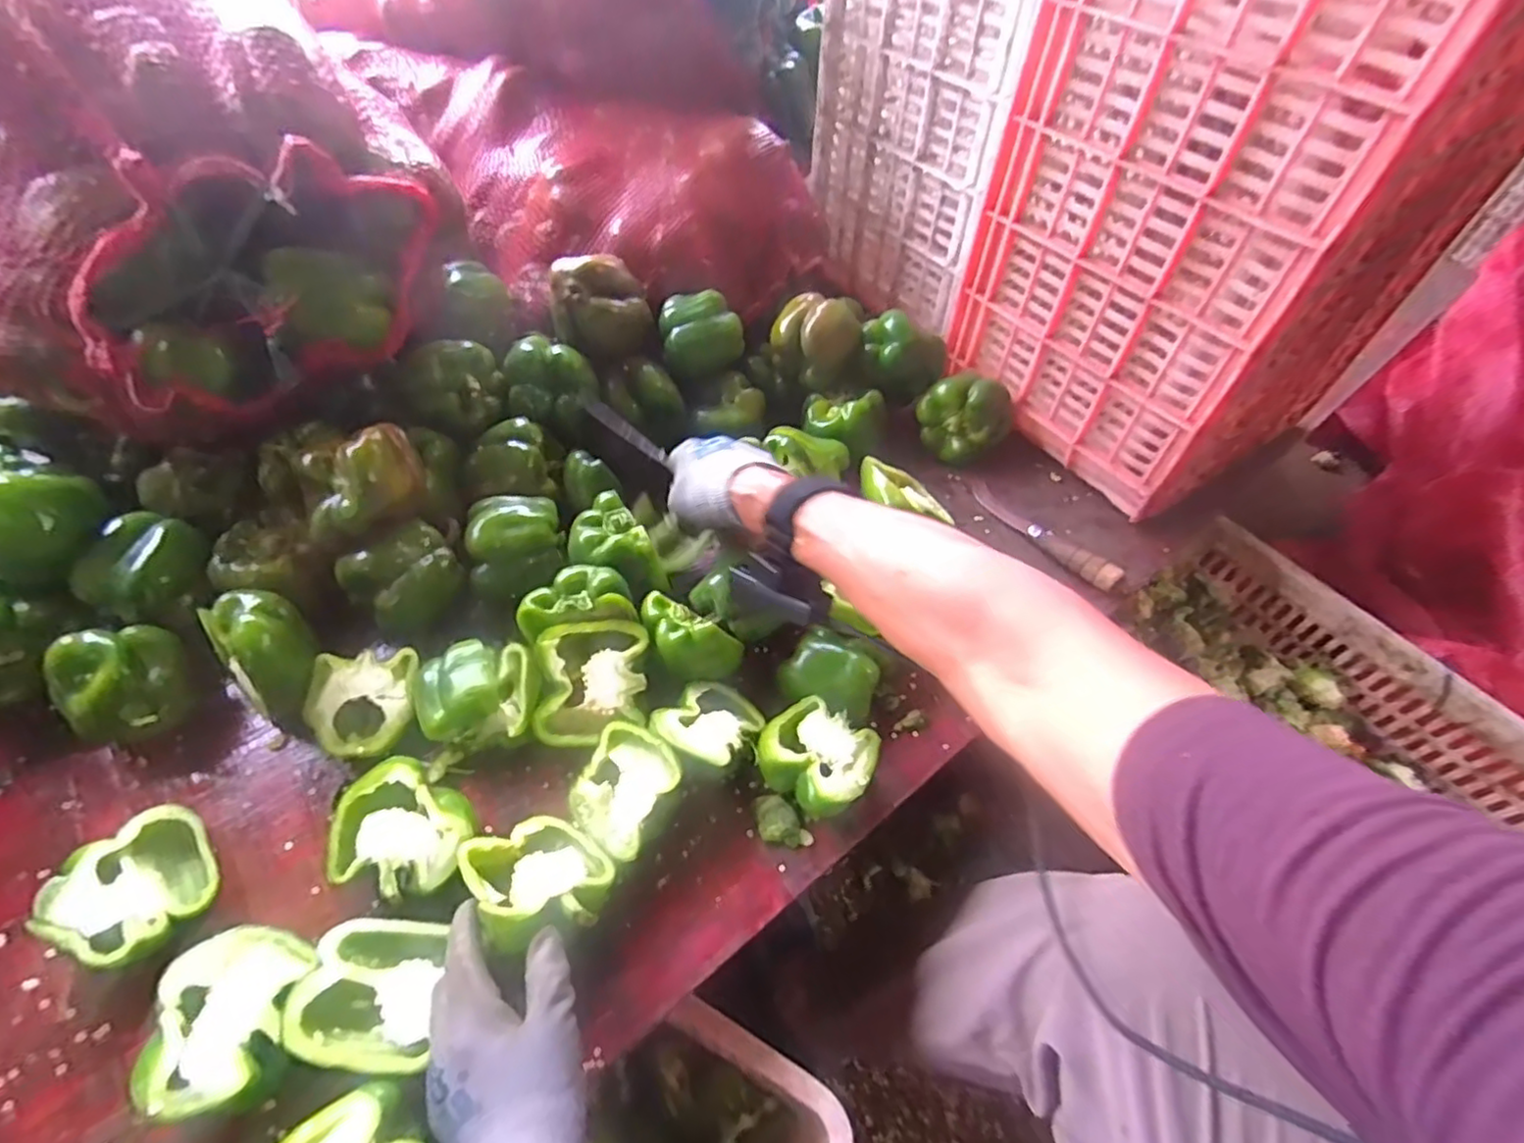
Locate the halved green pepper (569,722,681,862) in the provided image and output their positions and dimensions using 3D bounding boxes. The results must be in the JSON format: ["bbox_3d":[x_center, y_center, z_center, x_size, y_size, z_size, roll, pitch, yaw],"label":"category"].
[{"bbox_3d":[-0.097,0.152,0.469,0.064,0.060,0.067,28,56,17],"label":"halved green pepper"}]

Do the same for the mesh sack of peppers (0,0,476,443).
[{"bbox_3d":[-0.441,-0.274,0.512,0.298,0.244,0.316,30,56,17],"label":"mesh sack of peppers"}]

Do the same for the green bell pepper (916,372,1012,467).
[{"bbox_3d":[0.212,-0.165,0.716,0.069,0.077,0.074,-29,60,-23],"label":"green bell pepper"}]

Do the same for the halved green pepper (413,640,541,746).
[{"bbox_3d":[-0.216,0.095,0.519,0.093,0.060,0.069,-3,53,-6],"label":"halved green pepper"}]

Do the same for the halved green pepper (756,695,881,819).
[{"bbox_3d":[0.040,0.138,0.505,0.079,0.040,0.076,2,52,-3],"label":"halved green pepper"}]

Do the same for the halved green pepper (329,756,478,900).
[{"bbox_3d":[-0.237,0.179,0.453,0.089,0.053,0.078,25,55,15],"label":"halved green pepper"}]

